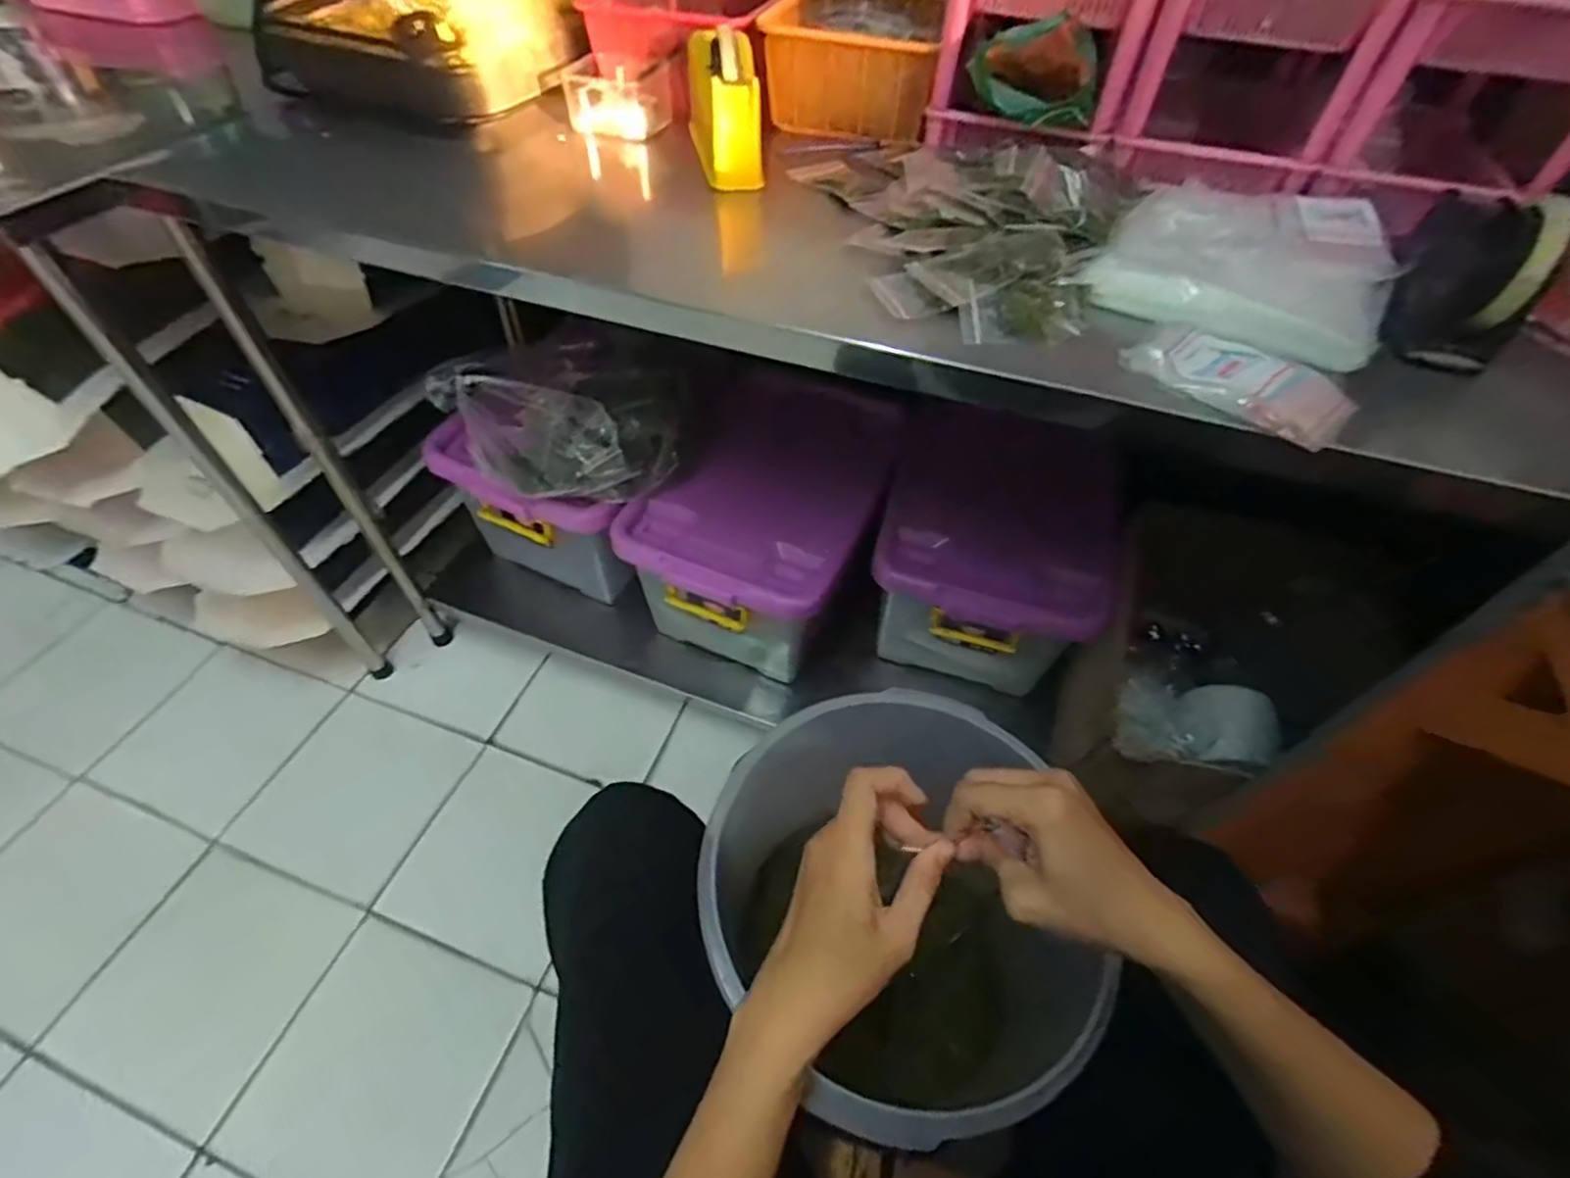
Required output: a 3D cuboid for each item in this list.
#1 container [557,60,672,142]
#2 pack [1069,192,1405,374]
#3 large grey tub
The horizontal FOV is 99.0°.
[{"bbox_3d":[-0.204,-0.601,0.823,0.098,0.062,0.107,14,52,8],"label":"container"},{"bbox_3d":[0.418,-0.300,0.606,0.228,0.040,0.251,31,56,20],"label":"pack"},{"bbox_3d":[0.069,0.221,0.502,0.249,0.191,0.289,-12,53,-12],"label":"large grey tub"}]

